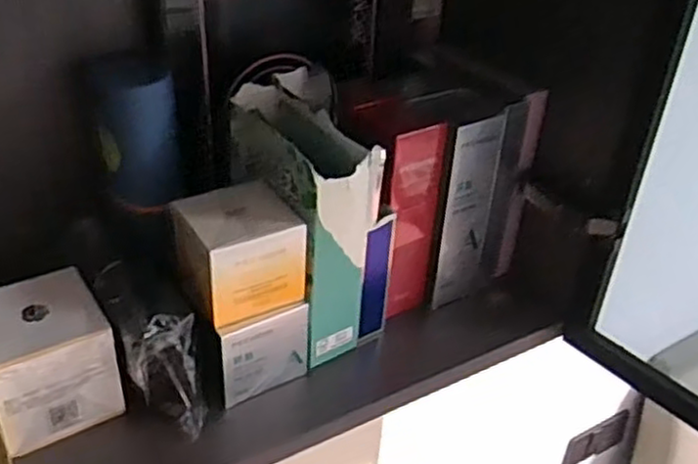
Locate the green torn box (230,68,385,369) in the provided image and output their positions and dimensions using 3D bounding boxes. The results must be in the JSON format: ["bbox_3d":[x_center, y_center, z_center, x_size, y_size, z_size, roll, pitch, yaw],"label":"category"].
[{"bbox_3d":[-0.036,-0.010,0.548,0.072,0.174,0.133,-14,37,-25],"label":"green torn box"}]

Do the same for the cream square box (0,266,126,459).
[{"bbox_3d":[-0.202,0.085,0.482,0.075,0.076,0.080,-18,39,-30],"label":"cream square box"}]

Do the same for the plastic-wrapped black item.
[{"bbox_3d":[-0.119,0.092,0.469,0.044,0.089,0.028,-5,34,-13],"label":"plastic-wrapped black item"}]

